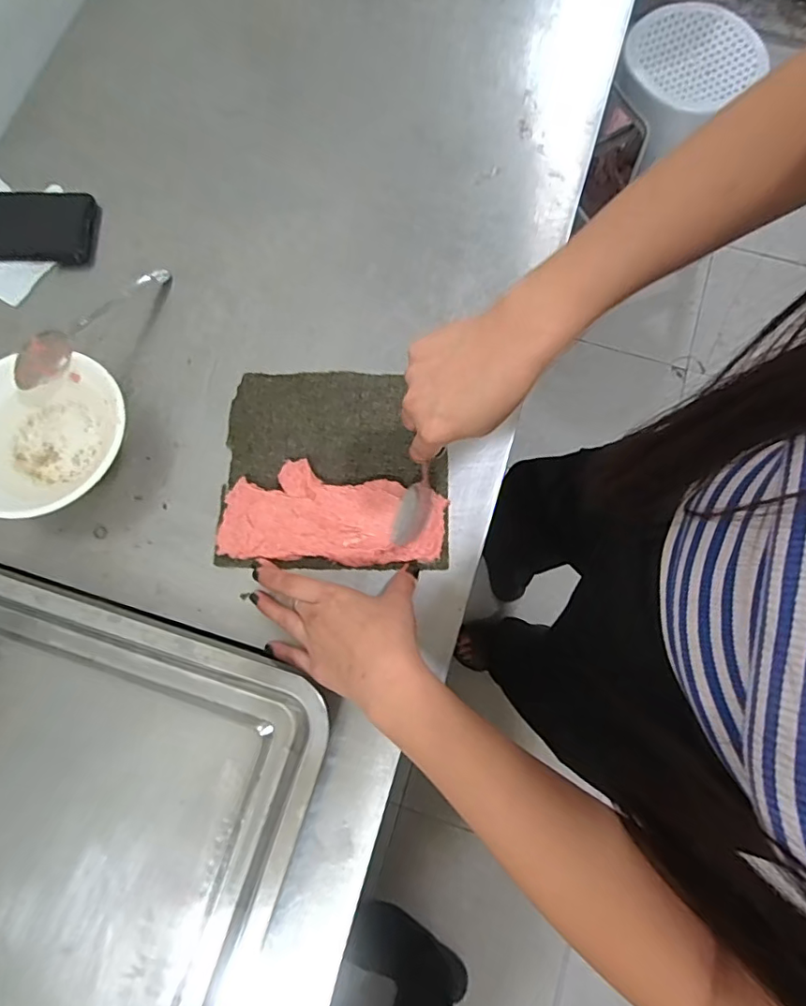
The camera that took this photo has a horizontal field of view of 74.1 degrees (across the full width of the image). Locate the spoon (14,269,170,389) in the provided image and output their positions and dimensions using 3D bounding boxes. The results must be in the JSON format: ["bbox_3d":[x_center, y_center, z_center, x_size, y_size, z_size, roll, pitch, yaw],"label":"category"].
[{"bbox_3d":[-0.278,-0.165,0.480,0.035,0.019,0.171,26,58,8],"label":"spoon"}]

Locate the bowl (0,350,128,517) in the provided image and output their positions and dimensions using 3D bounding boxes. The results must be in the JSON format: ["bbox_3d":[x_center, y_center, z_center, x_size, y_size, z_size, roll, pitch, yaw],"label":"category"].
[{"bbox_3d":[-0.295,-0.053,0.452,0.132,0.057,0.132,0,76,1],"label":"bowl"}]

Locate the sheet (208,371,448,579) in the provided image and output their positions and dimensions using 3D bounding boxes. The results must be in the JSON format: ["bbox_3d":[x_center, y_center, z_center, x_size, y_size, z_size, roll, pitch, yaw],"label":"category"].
[{"bbox_3d":[-0.058,-0.034,0.464,0.192,0.016,0.177,1,76,2],"label":"sheet"}]

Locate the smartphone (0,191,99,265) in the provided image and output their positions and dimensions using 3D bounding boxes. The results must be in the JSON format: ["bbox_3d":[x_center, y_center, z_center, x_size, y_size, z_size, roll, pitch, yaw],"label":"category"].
[{"bbox_3d":[-0.389,-0.275,0.526,0.157,0.005,0.077,-1,81,-7],"label":"smartphone"}]

